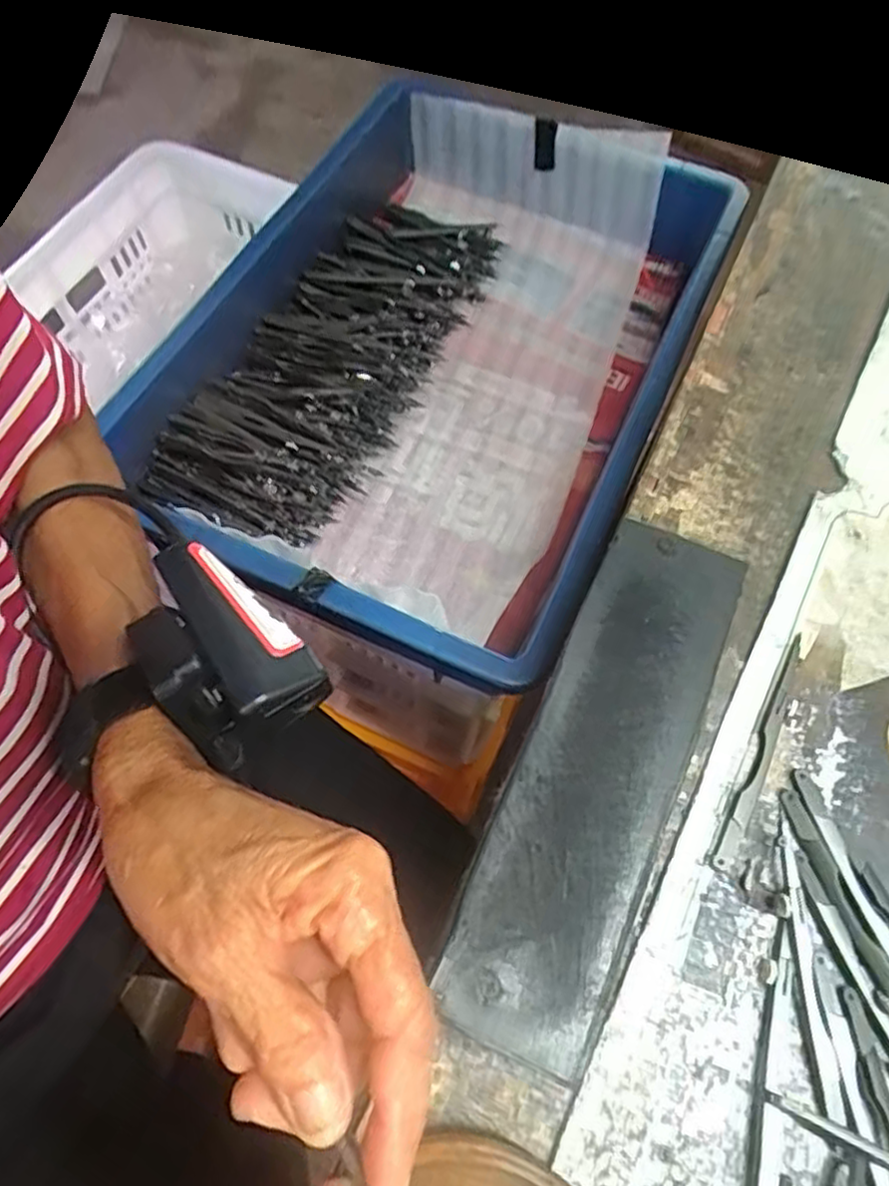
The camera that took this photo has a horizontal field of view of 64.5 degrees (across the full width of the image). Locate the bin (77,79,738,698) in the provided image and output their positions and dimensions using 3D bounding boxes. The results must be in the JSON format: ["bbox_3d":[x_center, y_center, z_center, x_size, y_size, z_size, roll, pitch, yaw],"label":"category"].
[{"bbox_3d":[-0.004,-0.153,0.460,0.277,0.091,0.387,24,65,9],"label":"bin"}]

